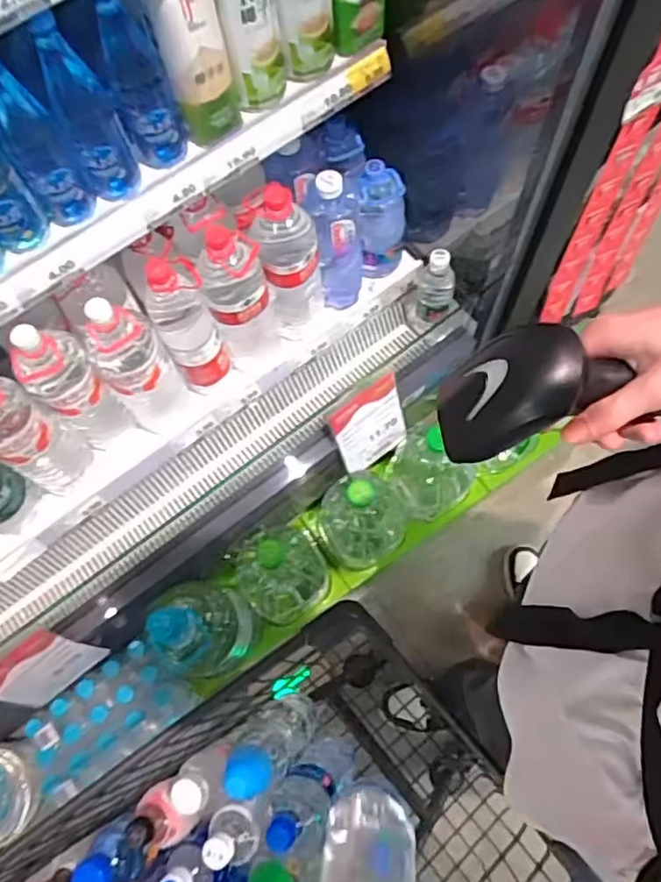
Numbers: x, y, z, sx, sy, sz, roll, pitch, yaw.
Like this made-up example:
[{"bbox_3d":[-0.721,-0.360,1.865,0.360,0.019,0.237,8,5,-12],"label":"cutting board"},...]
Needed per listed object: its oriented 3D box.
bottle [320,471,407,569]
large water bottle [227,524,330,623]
[{"bbox_3d":[0.065,0.152,1.231,0.142,0.299,0.165,41,76,14],"label":"bottle"},{"bbox_3d":[-0.101,0.233,1.192,0.172,0.271,0.183,0,70,1],"label":"large water bottle"}]

